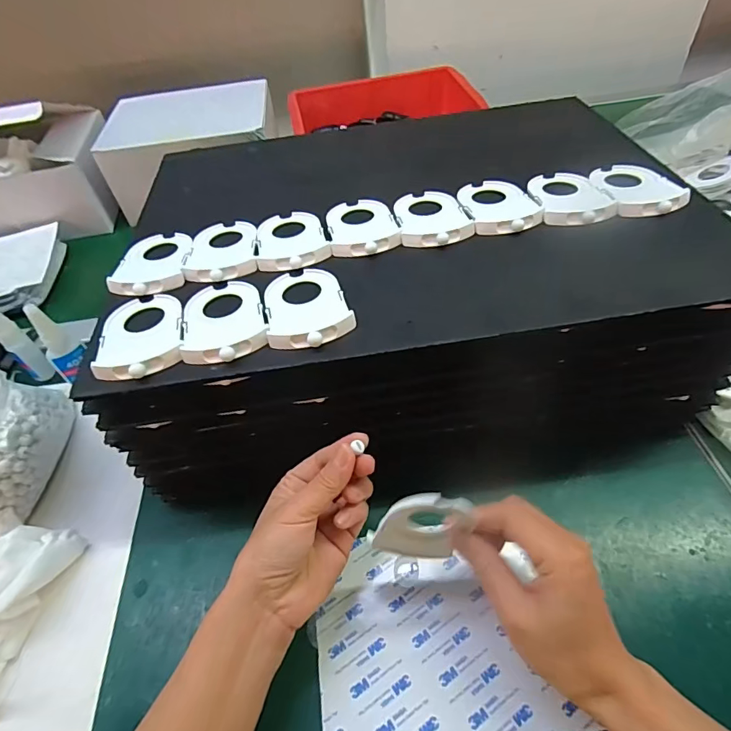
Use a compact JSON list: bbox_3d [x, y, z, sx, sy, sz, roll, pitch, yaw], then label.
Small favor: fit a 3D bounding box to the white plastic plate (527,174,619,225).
[{"bbox_3d":[0.171,-0.145,0.388,0.055,0.012,0.080,-6,52,-2],"label":"white plastic plate"}]

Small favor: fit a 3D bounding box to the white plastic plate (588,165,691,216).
[{"bbox_3d":[0.230,-0.152,0.388,0.059,0.014,0.081,-5,52,-1],"label":"white plastic plate"}]

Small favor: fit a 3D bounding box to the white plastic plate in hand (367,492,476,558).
[{"bbox_3d":[0.031,0.100,0.284,0.058,0.057,0.020,4,52,5],"label":"white plastic plate in hand"}]

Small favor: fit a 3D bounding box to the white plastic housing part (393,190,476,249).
[{"bbox_3d":[0.055,-0.128,0.388,0.057,0.012,0.081,-7,52,-3],"label":"white plastic housing part"}]

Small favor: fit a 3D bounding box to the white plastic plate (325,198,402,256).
[{"bbox_3d":[-0.004,-0.121,0.389,0.056,0.011,0.081,-9,52,-5],"label":"white plastic plate"}]

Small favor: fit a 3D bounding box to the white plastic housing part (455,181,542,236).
[{"bbox_3d":[0.113,-0.139,0.391,0.055,0.012,0.081,-8,52,-4],"label":"white plastic housing part"}]

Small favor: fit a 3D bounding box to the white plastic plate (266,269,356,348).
[{"bbox_3d":[-0.042,-0.045,0.325,0.058,0.012,0.081,-10,52,-5],"label":"white plastic plate"}]

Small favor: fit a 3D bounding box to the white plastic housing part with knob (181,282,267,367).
[{"bbox_3d":[-0.101,-0.035,0.324,0.056,0.012,0.084,-12,52,-7],"label":"white plastic housing part with knob"}]

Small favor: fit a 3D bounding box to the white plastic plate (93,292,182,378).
[{"bbox_3d":[-0.158,-0.023,0.320,0.056,0.011,0.080,-14,53,-8],"label":"white plastic plate"}]

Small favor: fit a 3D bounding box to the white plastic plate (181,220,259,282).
[{"bbox_3d":[-0.120,-0.099,0.383,0.057,0.011,0.079,-9,52,-5],"label":"white plastic plate"}]

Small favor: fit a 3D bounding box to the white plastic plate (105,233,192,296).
[{"bbox_3d":[-0.175,-0.086,0.379,0.057,0.011,0.081,-4,52,-1],"label":"white plastic plate"}]

